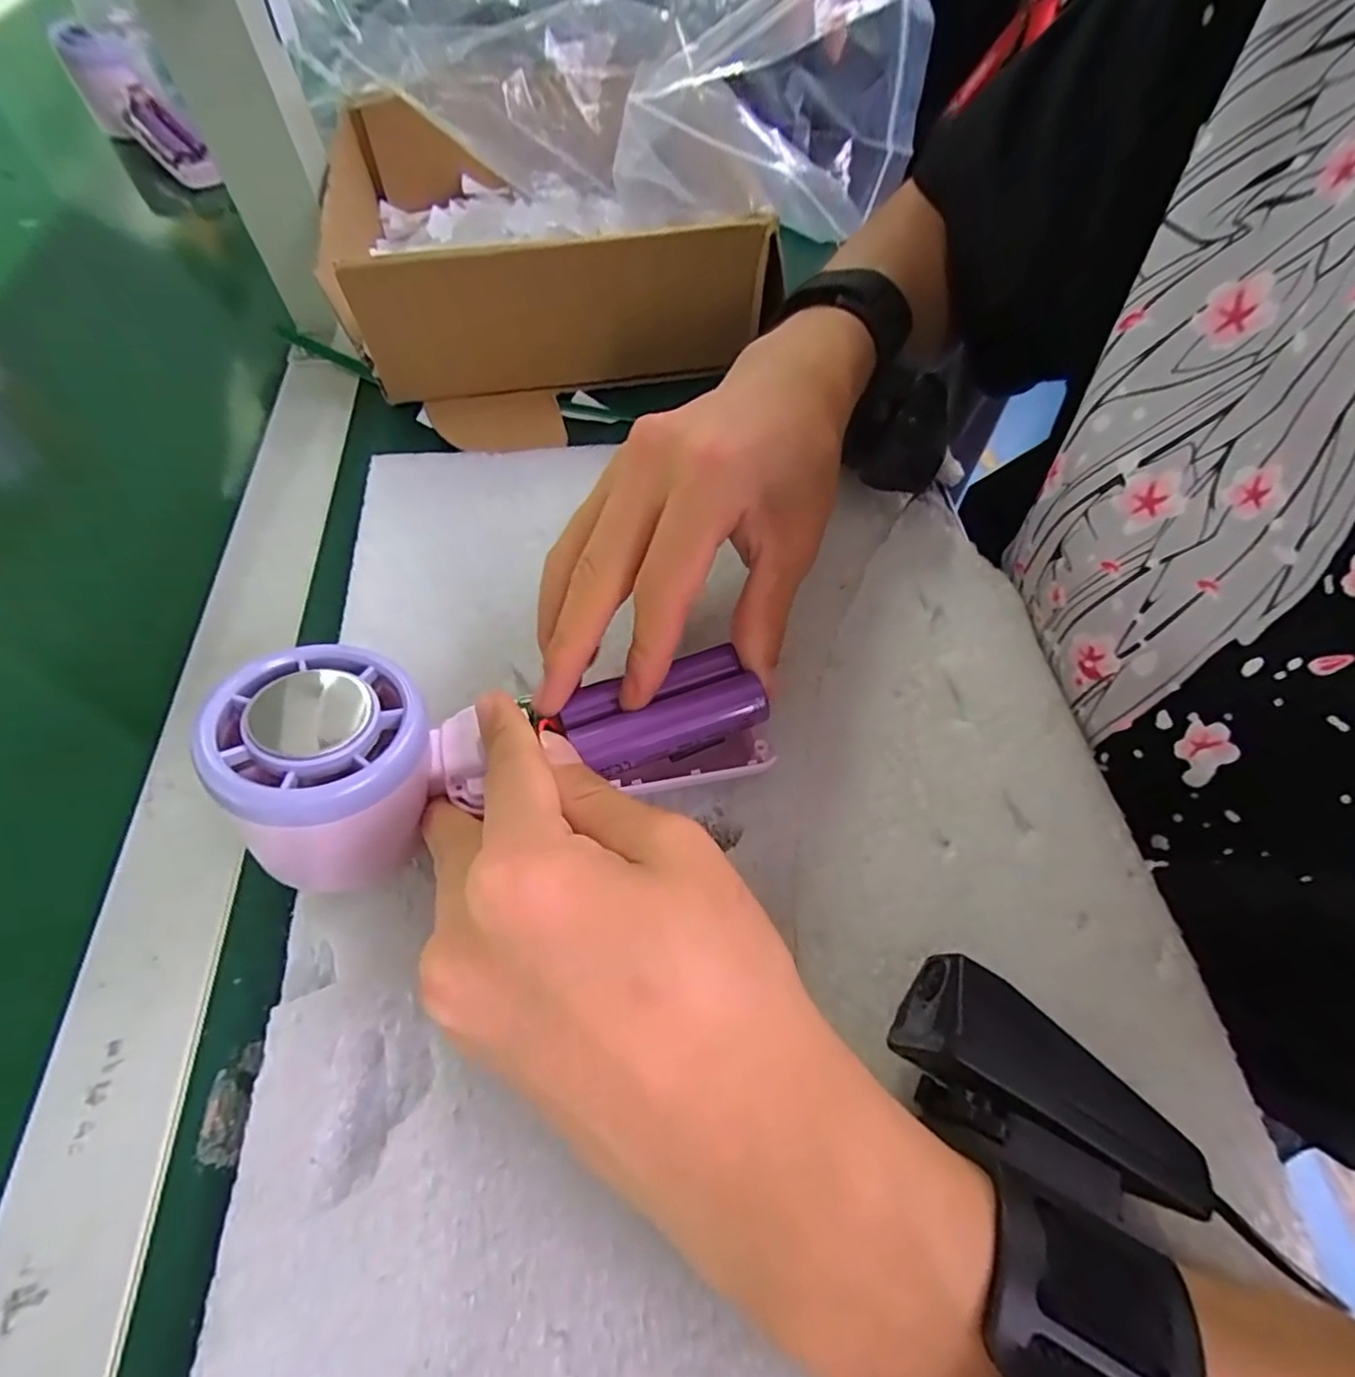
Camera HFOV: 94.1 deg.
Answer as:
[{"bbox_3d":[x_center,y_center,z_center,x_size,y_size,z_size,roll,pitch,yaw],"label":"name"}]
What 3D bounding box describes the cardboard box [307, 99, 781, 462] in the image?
[{"bbox_3d":[-0.083,-0.263,0.342,0.203,0.084,0.195,-14,62,-9],"label":"cardboard box"}]

